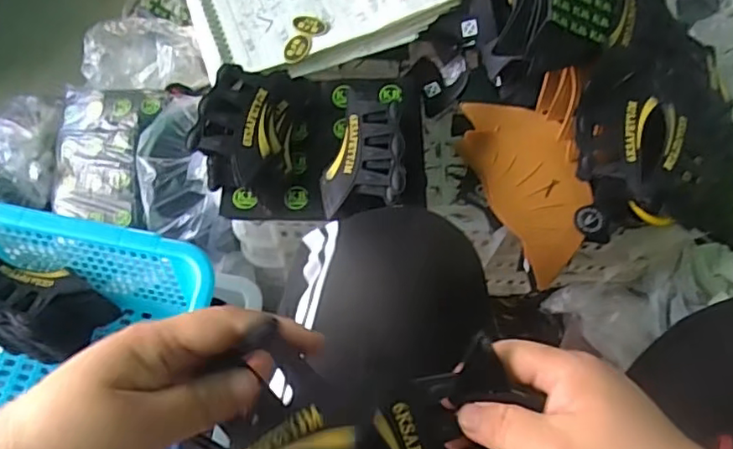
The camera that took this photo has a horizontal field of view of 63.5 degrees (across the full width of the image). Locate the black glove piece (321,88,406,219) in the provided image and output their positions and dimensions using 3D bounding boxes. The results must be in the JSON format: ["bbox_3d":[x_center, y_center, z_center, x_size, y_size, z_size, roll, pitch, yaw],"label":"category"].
[{"bbox_3d":[-0.003,-0.068,0.544,0.071,0.023,0.110,0,68,-2],"label":"black glove piece"}]

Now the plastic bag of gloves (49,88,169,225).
[{"bbox_3d":[-0.331,-0.085,0.747,0.136,0.070,0.171,7,68,1],"label":"plastic bag of gloves"}]

